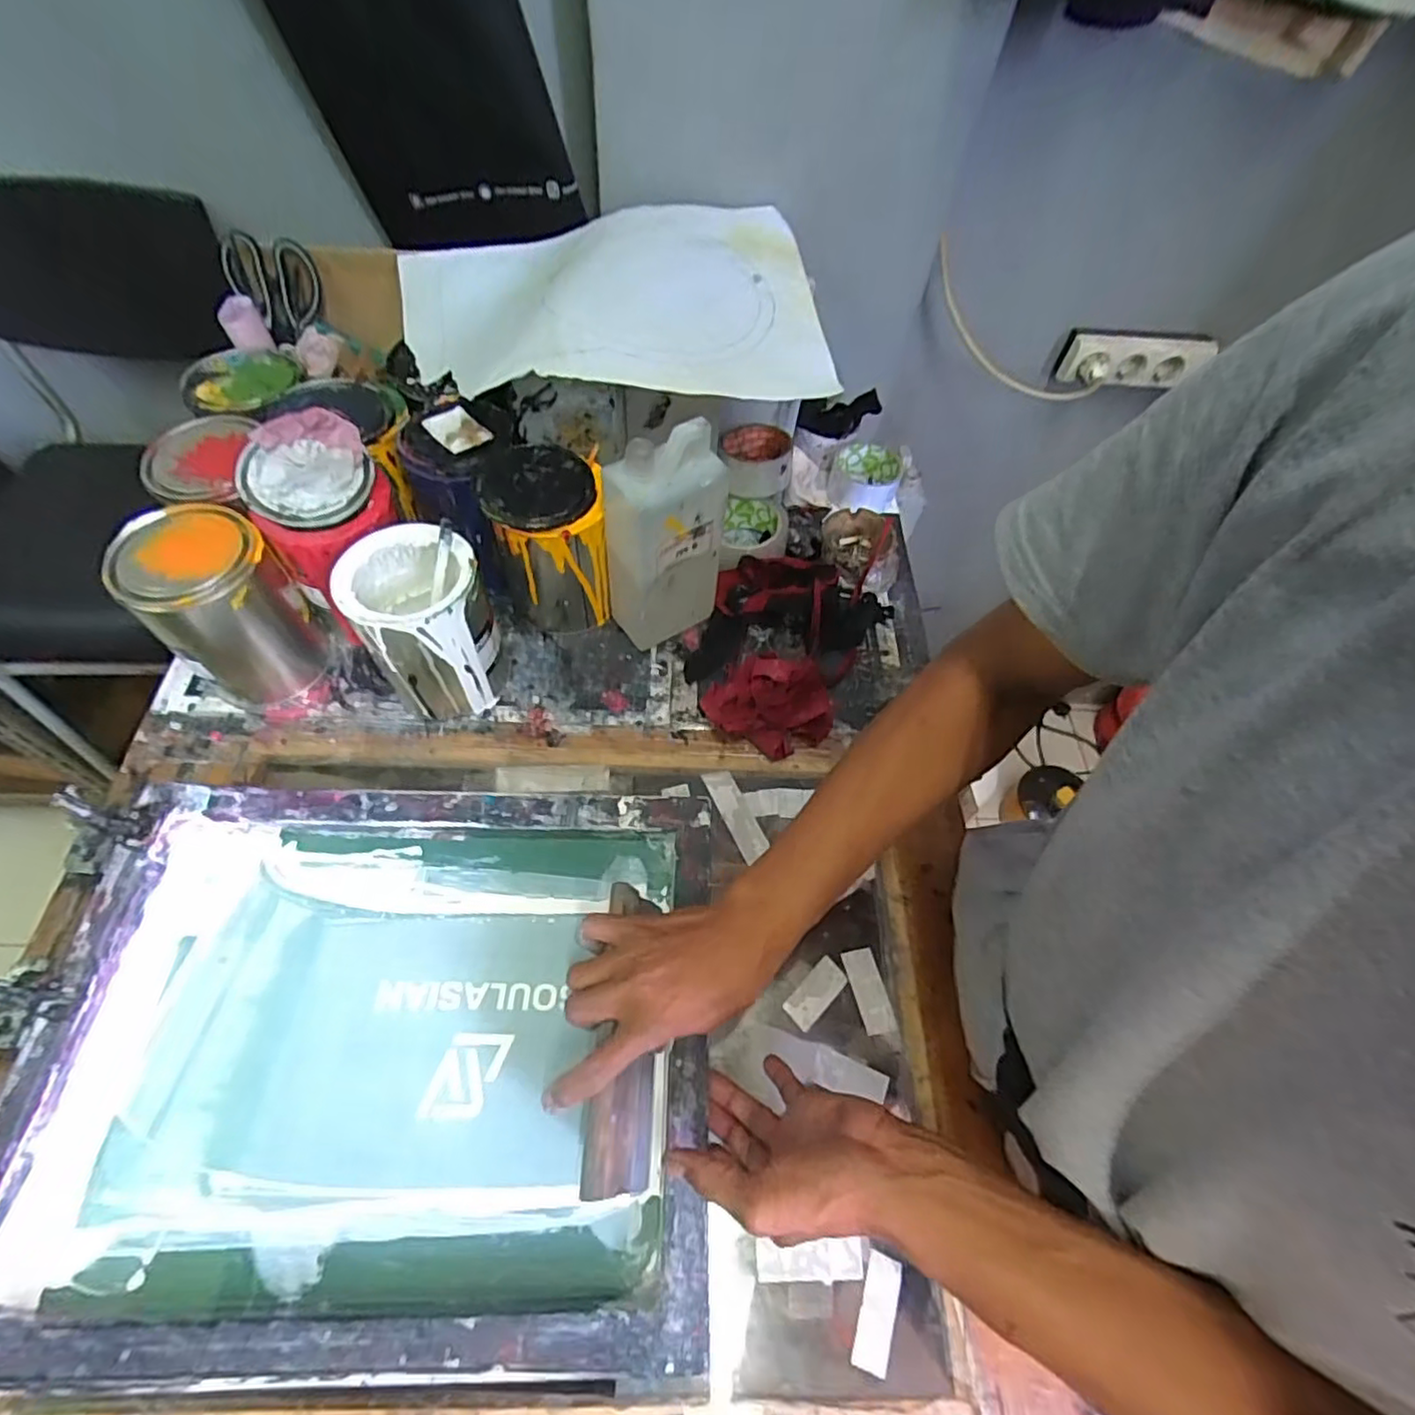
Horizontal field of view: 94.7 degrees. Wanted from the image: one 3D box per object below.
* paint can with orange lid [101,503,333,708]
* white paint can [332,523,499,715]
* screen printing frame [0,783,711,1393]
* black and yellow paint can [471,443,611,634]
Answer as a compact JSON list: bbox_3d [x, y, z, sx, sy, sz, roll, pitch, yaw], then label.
[{"bbox_3d":[-0.419,-0.085,0.579,0.095,0.152,0.104,2,59,-3],"label":"paint can with orange lid"},{"bbox_3d":[-0.247,-0.070,0.585,0.105,0.149,0.105,2,59,-3],"label":"white paint can"},{"bbox_3d":[-0.221,0.229,0.461,0.435,0.040,0.347,2,59,-3],"label":"screen printing frame"},{"bbox_3d":[-0.152,-0.157,0.634,0.105,0.158,0.099,-4,59,-6],"label":"black and yellow paint can"}]

